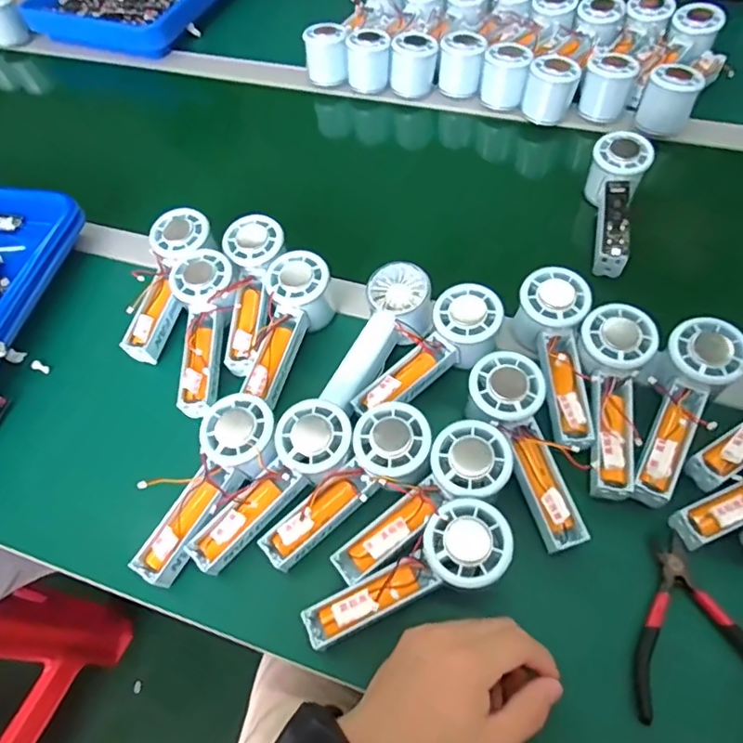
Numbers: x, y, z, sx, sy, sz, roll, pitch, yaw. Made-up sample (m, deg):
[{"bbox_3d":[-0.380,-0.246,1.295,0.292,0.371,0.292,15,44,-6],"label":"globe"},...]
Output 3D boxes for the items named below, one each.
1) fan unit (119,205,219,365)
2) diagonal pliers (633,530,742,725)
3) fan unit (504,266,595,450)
[{"bbox_3d":[-0.192,-0.085,0.534,0.057,0.032,0.155,10,78,11],"label":"fan unit"},{"bbox_3d":[0.216,0.171,0.382,0.091,0.009,0.113,-3,59,3],"label":"diagonal pliers"},{"bbox_3d":[0.156,-0.010,0.476,0.059,0.053,0.152,-4,72,2],"label":"fan unit"}]

